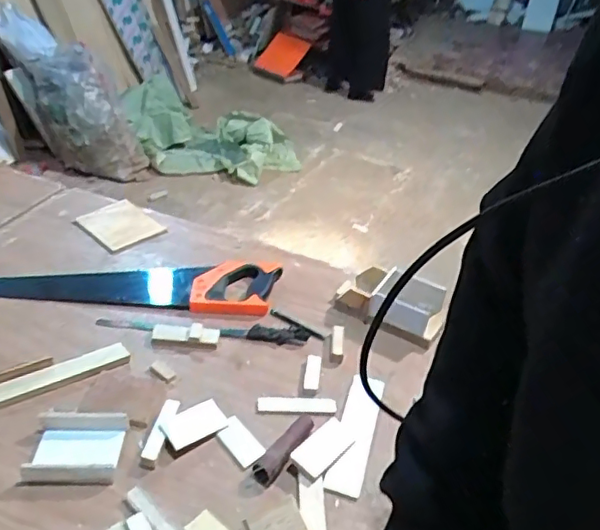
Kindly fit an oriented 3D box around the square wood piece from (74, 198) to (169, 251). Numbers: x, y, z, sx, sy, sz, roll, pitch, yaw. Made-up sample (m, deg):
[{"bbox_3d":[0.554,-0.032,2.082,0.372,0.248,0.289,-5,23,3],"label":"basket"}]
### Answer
[{"bbox_3d":[-0.331,-0.079,1.052,0.122,0.013,0.113,31,43,31],"label":"square wood piece"}]

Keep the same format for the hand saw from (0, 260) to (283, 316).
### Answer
[{"bbox_3d":[-0.293,0.022,0.914,0.503,0.022,0.122,4,36,-1],"label":"hand saw"}]

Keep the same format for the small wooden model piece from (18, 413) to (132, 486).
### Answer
[{"bbox_3d":[-0.259,0.207,0.656,0.098,0.028,0.085,0,36,-7],"label":"small wooden model piece"}]

